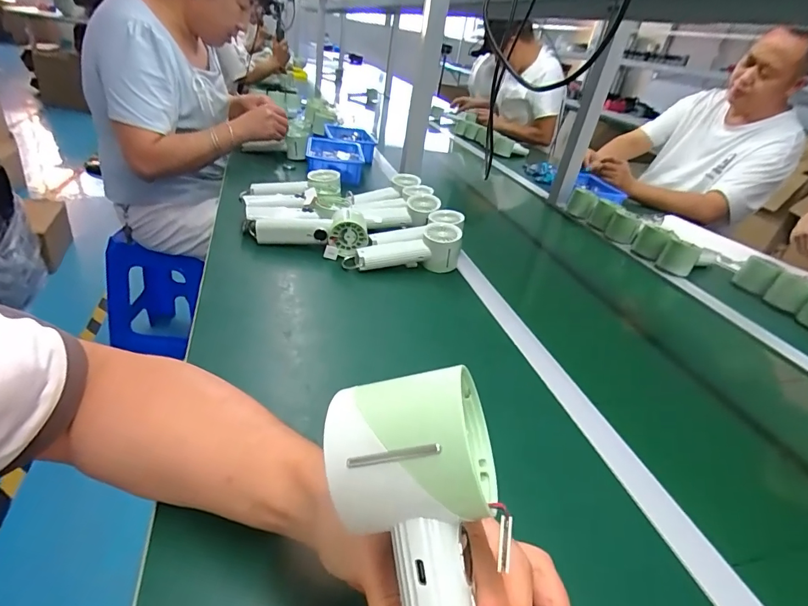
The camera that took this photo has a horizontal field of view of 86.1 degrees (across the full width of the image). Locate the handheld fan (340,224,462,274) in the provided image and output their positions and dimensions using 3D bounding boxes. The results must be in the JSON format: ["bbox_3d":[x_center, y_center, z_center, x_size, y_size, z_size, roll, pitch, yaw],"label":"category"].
[{"bbox_3d":[-0.003,-0.091,0.706,0.188,0.062,0.077,0,33,-15],"label":"handheld fan"}]

